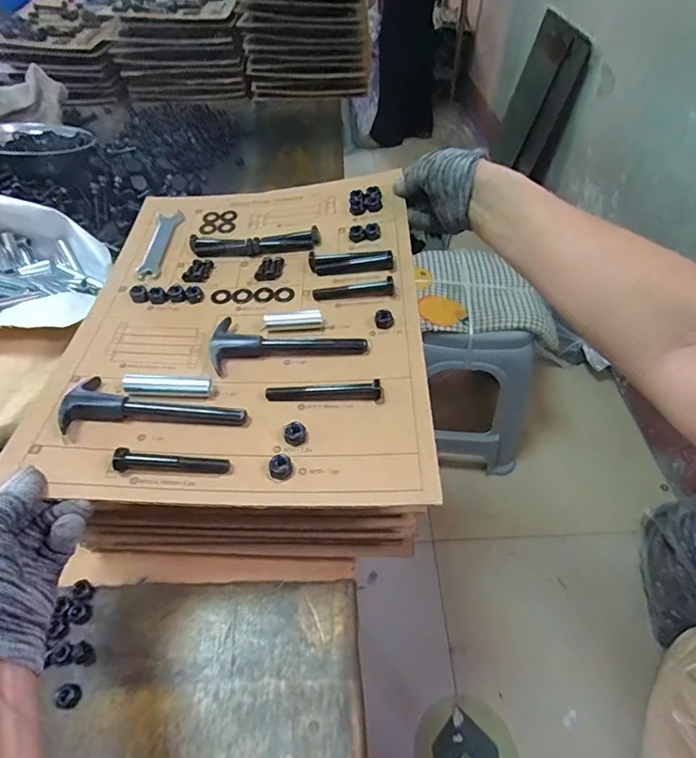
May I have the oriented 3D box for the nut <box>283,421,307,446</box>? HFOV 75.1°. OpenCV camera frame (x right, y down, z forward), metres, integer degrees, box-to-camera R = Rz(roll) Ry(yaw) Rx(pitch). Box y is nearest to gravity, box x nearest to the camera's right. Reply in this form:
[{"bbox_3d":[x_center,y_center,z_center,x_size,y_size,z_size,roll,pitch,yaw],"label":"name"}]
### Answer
[{"bbox_3d":[-0.039,0.039,0.330,0.016,0.011,0.013,-30,55,-21],"label":"nut"}]

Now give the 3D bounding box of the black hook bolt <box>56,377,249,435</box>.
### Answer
[{"bbox_3d":[-0.142,0.021,0.342,0.128,0.019,0.048,7,49,-9],"label":"black hook bolt"}]

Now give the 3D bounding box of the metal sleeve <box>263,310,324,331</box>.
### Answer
[{"bbox_3d":[-0.047,-0.051,0.392,0.050,0.016,0.015,0,50,2],"label":"metal sleeve"}]

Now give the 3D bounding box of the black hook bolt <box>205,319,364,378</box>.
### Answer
[{"bbox_3d":[-0.050,-0.034,0.384,0.128,0.017,0.050,-5,50,-2],"label":"black hook bolt"}]

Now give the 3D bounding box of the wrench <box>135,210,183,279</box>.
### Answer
[{"bbox_3d":[-0.196,-0.141,0.473,0.026,0.008,0.108,-2,50,0],"label":"wrench"}]

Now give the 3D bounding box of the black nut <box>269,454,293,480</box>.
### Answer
[{"bbox_3d":[-0.047,0.061,0.314,0.016,0.011,0.013,-16,51,-11],"label":"black nut"}]

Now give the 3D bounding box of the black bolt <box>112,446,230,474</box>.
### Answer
[{"bbox_3d":[-0.120,0.058,0.312,0.074,0.013,0.012,7,49,-10],"label":"black bolt"}]

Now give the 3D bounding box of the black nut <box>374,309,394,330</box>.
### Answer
[{"bbox_3d":[0.031,-0.052,0.392,0.015,0.012,0.014,-1,50,1],"label":"black nut"}]

